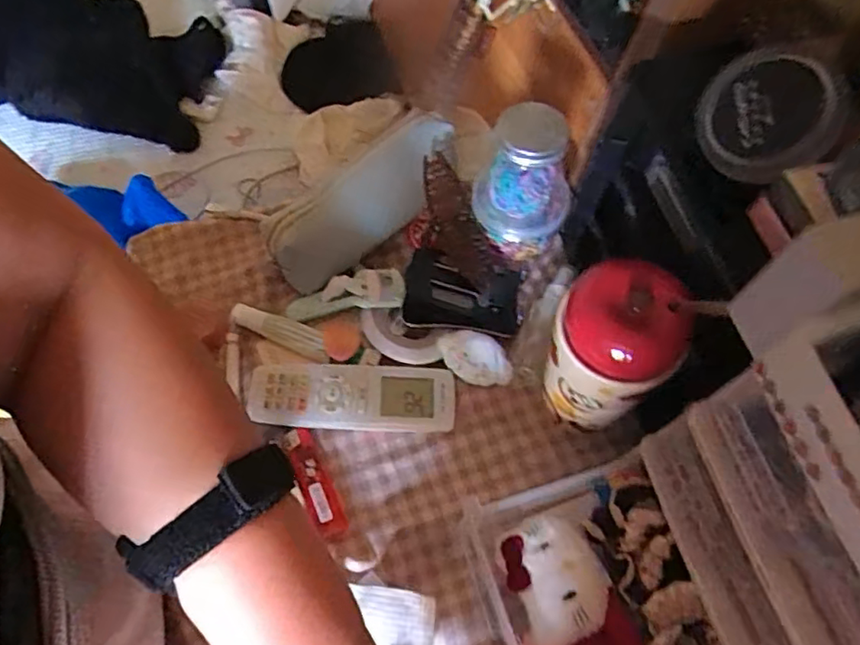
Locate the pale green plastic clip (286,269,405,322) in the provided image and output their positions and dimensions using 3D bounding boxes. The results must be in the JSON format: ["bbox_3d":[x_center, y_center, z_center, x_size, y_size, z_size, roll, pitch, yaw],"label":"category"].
[{"bbox_3d":[-0.073,-0.027,0.509,0.100,0.030,0.035,-8,61,-4],"label":"pale green plastic clip"}]

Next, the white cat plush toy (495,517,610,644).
[{"bbox_3d":[0.079,0.163,0.377,0.054,0.031,0.069,-20,63,-10],"label":"white cat plush toy"}]

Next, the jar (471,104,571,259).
[{"bbox_3d":[0.076,-0.116,0.497,0.081,0.133,0.064,27,65,15],"label":"jar"}]

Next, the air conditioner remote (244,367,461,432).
[{"bbox_3d":[-0.061,0.058,0.470,0.159,0.015,0.051,-1,61,0],"label":"air conditioner remote"}]

